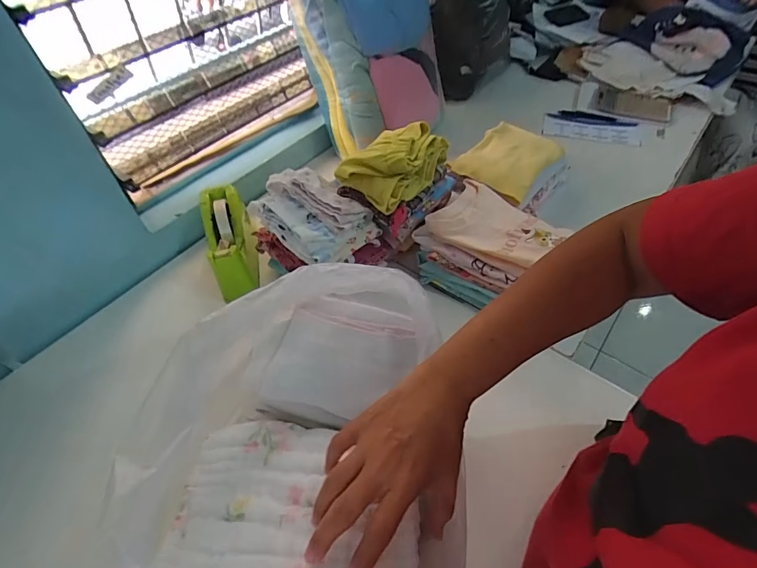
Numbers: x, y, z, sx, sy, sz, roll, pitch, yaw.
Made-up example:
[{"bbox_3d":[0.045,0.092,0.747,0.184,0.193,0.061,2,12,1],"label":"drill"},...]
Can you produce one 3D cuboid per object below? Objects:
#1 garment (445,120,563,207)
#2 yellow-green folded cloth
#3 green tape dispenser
[{"bbox_3d":[0.247,-0.242,0.765,0.141,0.023,0.200,32,60,25],"label":"garment"},{"bbox_3d":[0.030,-0.193,0.664,0.101,0.087,0.164,35,61,27],"label":"yellow-green folded cloth"},{"bbox_3d":[-0.268,-0.085,0.715,0.069,0.082,0.201,-15,68,-9],"label":"green tape dispenser"}]

